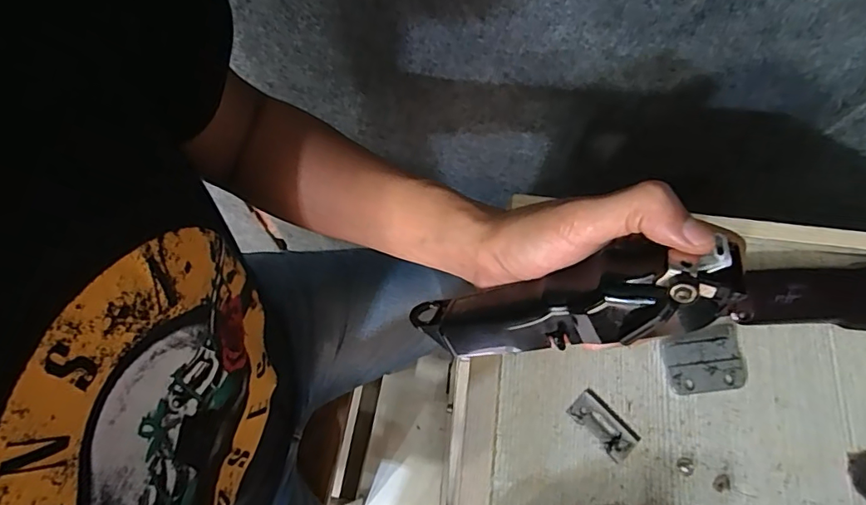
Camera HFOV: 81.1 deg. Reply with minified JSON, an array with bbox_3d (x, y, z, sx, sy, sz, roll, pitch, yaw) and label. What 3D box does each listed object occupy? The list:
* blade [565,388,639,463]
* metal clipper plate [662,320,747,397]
[{"bbox_3d":[0.101,0.102,0.299,0.021,0.004,0.040,-41,76,-15],"label":"blade"},{"bbox_3d":[0.167,0.066,0.311,0.048,0.005,0.038,-9,71,-5],"label":"metal clipper plate"}]

